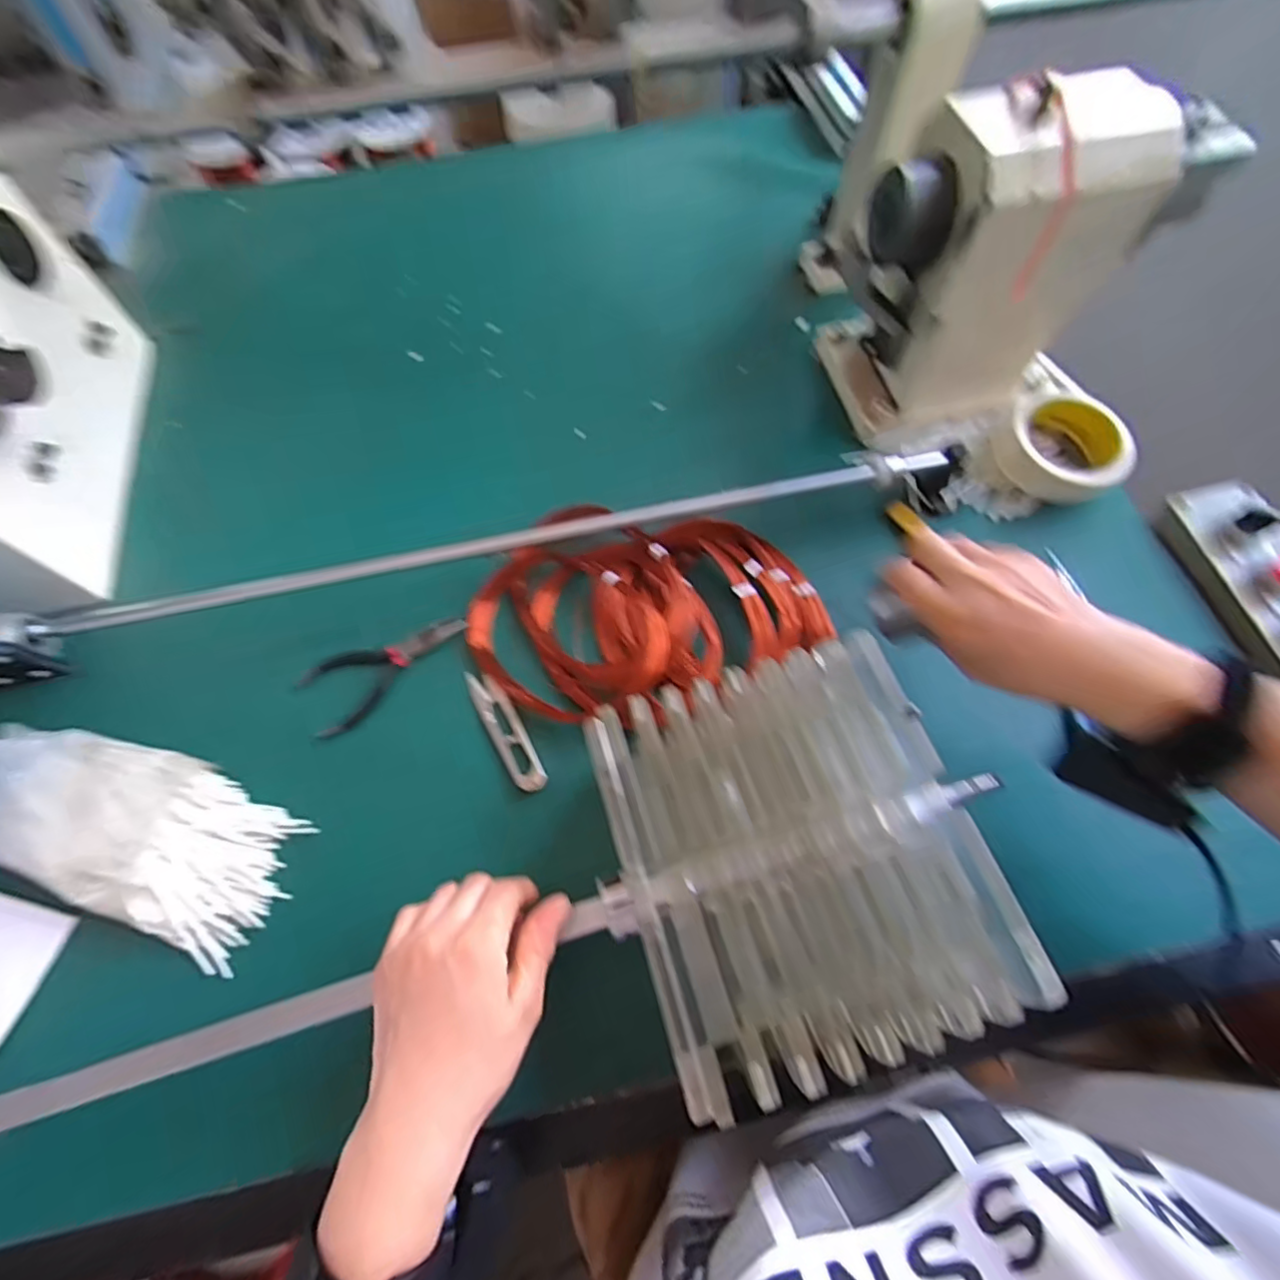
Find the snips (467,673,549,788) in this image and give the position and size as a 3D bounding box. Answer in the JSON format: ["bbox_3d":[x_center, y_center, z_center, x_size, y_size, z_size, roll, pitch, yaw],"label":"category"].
[{"bbox_3d":[-0.096,0.063,0.437,0.024,0.007,0.100,-28,68,-11],"label":"snips"}]

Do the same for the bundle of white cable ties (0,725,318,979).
[{"bbox_3d":[-0.337,0.120,0.400,0.218,0.032,0.103,20,67,10],"label":"bundle of white cable ties"}]

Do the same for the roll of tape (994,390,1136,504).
[{"bbox_3d":[0.361,-0.166,0.515,0.105,0.043,0.096,-42,71,-16],"label":"roll of tape"}]

